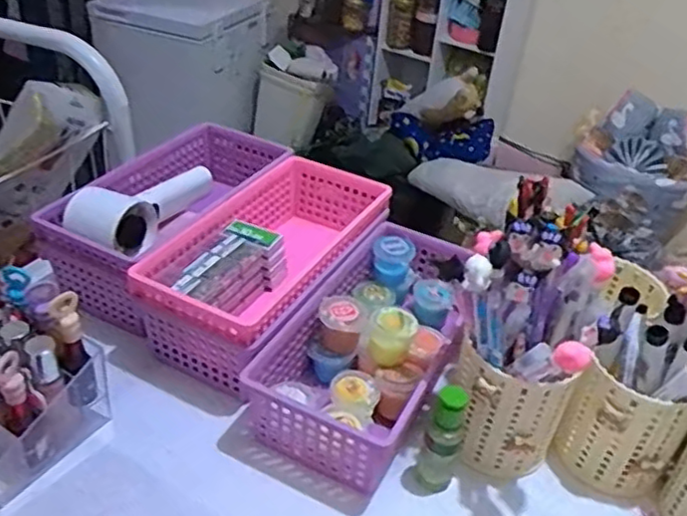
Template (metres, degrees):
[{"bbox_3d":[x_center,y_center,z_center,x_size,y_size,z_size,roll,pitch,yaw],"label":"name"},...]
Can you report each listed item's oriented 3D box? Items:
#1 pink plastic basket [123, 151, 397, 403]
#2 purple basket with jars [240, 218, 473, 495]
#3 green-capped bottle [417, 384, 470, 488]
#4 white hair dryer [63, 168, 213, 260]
[{"bbox_3d":[-0.059,0.003,0.593,0.117,0.080,0.242,20,37,20],"label":"pink plastic basket"},{"bbox_3d":[0.028,0.068,0.544,0.115,0.069,0.237,18,37,18],"label":"purple basket with jars"},{"bbox_3d":[0.069,0.124,0.459,0.024,0.088,0.020,12,35,10],"label":"green-capped bottle"},{"bbox_3d":[-0.179,-0.058,0.602,0.066,0.046,0.138,15,36,14],"label":"white hair dryer"}]

